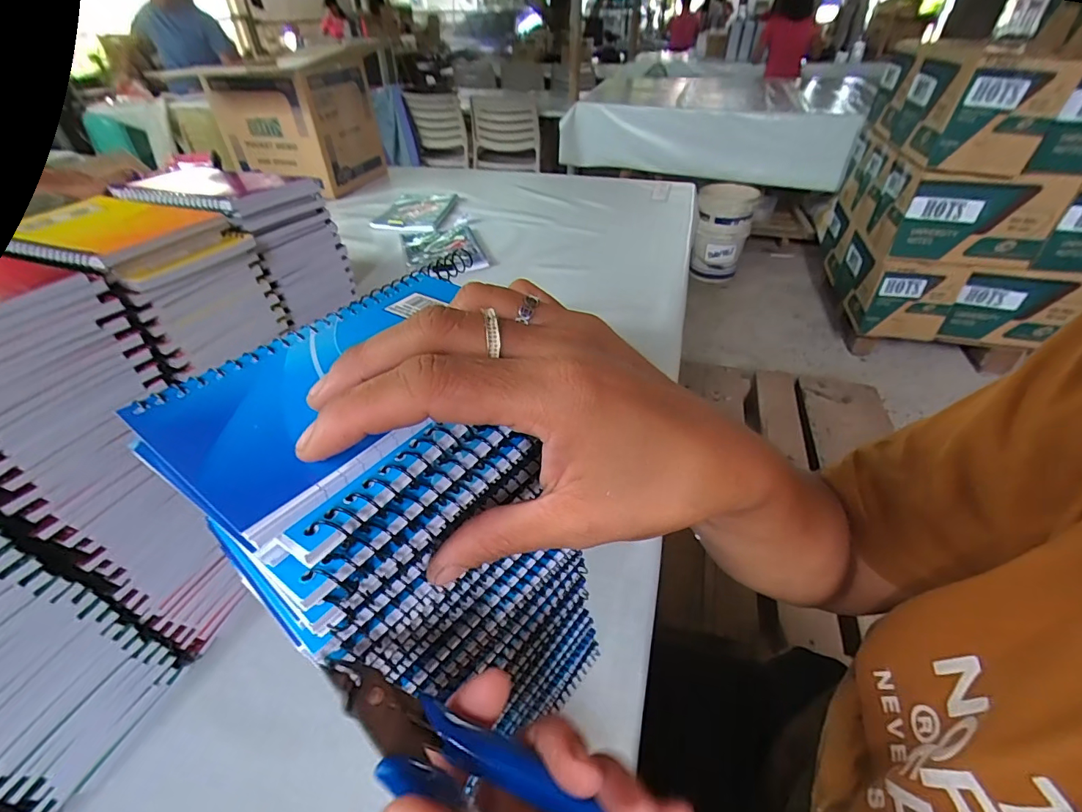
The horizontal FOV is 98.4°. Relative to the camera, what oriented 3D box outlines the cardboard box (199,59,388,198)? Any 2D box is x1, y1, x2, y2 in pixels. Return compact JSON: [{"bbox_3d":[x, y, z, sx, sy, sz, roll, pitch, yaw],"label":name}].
[{"bbox_3d":[-0.650,-0.766,1.295,0.309,0.285,0.321,12,42,14],"label":"cardboard box"}]

